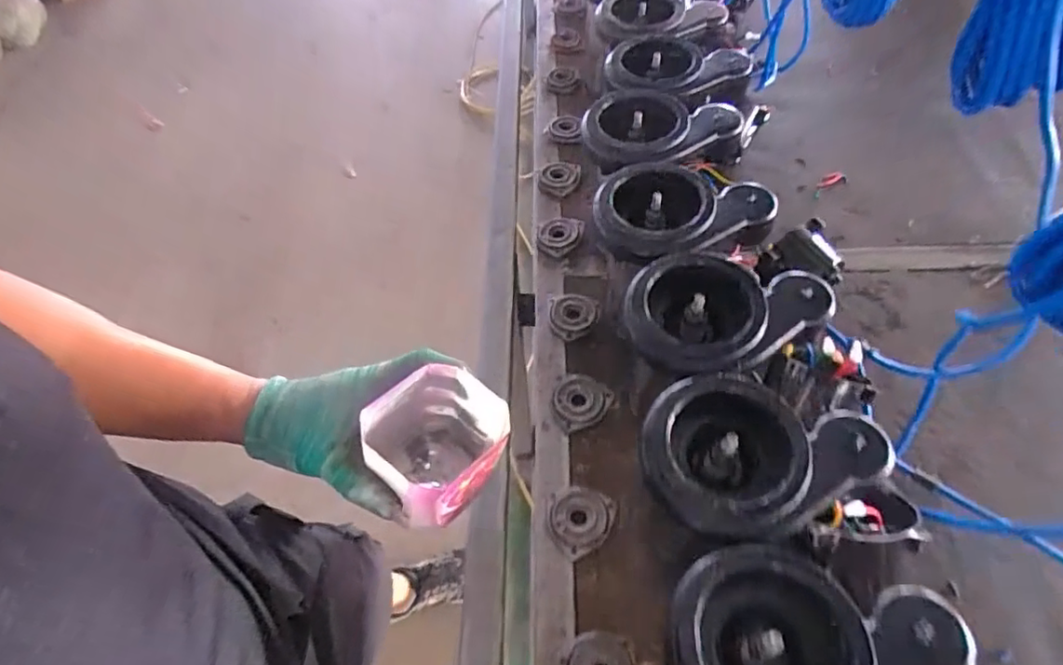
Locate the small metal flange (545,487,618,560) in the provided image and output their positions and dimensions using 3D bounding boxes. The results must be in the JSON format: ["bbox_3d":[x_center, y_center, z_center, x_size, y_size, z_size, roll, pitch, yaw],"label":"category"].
[{"bbox_3d":[0.048,0.178,0.582,0.066,0.012,0.061,-28,57,-16],"label":"small metal flange"}]

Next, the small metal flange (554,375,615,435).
[{"bbox_3d":[0.054,0.070,0.660,0.065,0.017,0.063,-19,55,-10],"label":"small metal flange"}]

